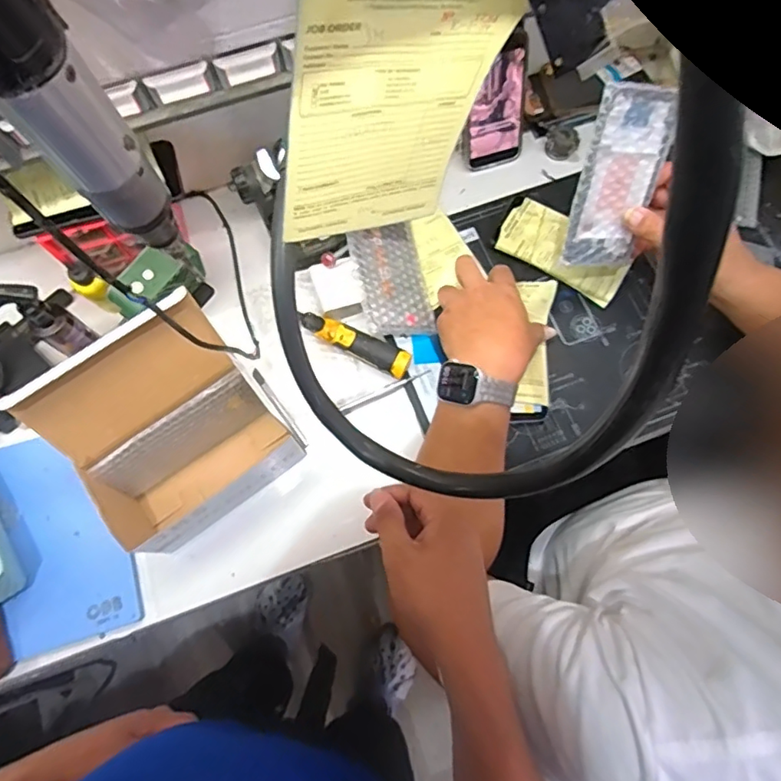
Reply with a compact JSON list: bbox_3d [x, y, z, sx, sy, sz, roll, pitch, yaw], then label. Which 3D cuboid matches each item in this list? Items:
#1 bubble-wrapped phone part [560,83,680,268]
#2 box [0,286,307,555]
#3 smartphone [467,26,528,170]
[{"bbox_3d":[0.226,-0.205,0.547,0.085,0.167,0.022,3,31,-9],"label":"bubble-wrapped phone part"},{"bbox_3d":[-0.207,0.042,0.527,0.170,0.173,0.146,-35,77,-10],"label":"box"},{"bbox_3d":[0.129,-0.341,0.667,0.082,0.146,0.013,-19,52,1],"label":"smartphone"}]

